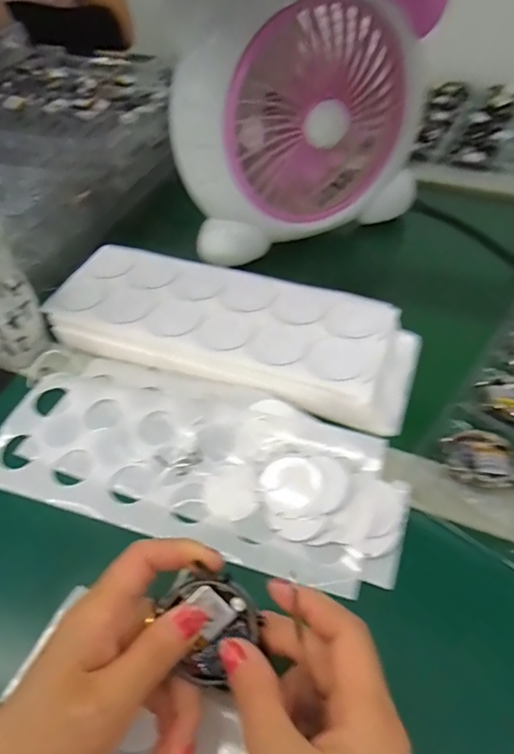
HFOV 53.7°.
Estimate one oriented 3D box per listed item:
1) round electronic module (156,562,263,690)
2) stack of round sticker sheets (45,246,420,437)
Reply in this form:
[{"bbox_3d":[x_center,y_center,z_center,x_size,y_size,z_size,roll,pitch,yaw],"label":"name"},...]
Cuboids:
[{"bbox_3d":[-0.024,0.114,0.232,0.044,0.010,0.044,-1,83,7],"label":"round electronic module"},{"bbox_3d":[-0.022,-0.042,0.430,0.305,0.030,0.119,14,51,14],"label":"stack of round sticker sheets"}]

